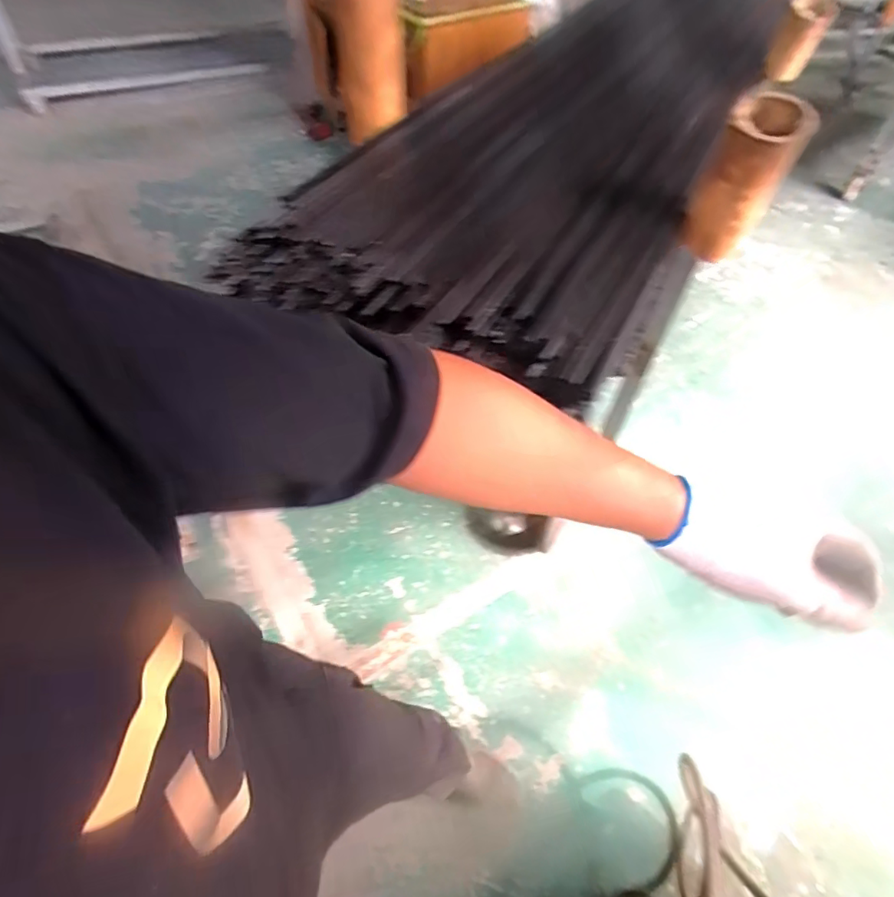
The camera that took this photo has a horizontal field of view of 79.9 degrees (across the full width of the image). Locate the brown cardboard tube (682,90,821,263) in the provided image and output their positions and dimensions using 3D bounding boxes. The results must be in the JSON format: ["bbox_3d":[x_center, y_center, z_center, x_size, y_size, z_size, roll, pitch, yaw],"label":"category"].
[{"bbox_3d":[0.410,-0.363,0.744,0.101,0.210,0.110,29,56,17],"label":"brown cardboard tube"}]

